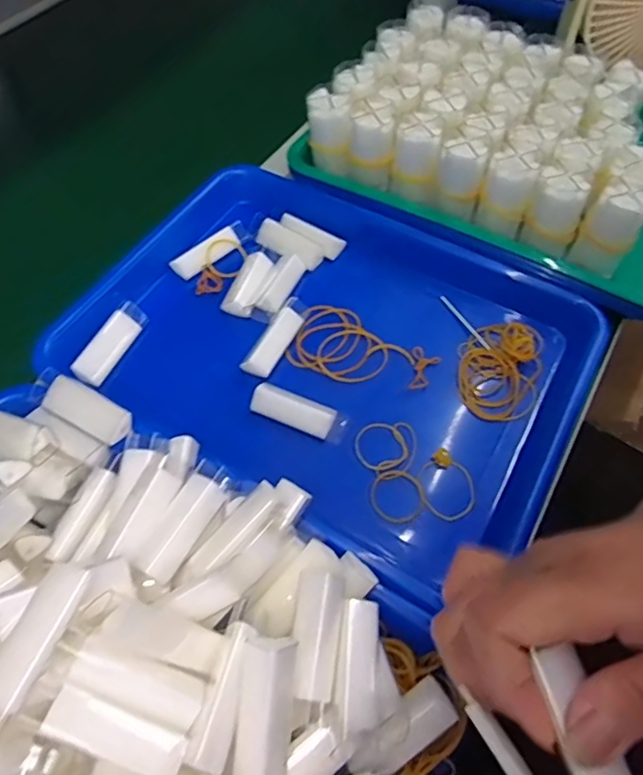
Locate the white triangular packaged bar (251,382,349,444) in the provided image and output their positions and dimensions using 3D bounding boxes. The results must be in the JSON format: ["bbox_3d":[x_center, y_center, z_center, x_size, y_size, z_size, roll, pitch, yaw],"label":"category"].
[{"bbox_3d":[-0.015,0.016,0.373,0.063,0.011,0.022,20,60,12],"label":"white triangular packaged bar"}]

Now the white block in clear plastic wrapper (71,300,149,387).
[{"bbox_3d":[-0.148,-0.032,0.397,0.020,0.016,0.066,21,60,12],"label":"white block in clear plastic wrapper"}]

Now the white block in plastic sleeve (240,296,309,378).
[{"bbox_3d":[-0.031,-0.036,0.403,0.020,0.015,0.066,24,61,14],"label":"white block in plastic sleeve"}]

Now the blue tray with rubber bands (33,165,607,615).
[{"bbox_3d":[0.004,-0.031,0.401,0.333,0.038,0.245,28,62,16],"label":"blue tray with rubber bands"}]

